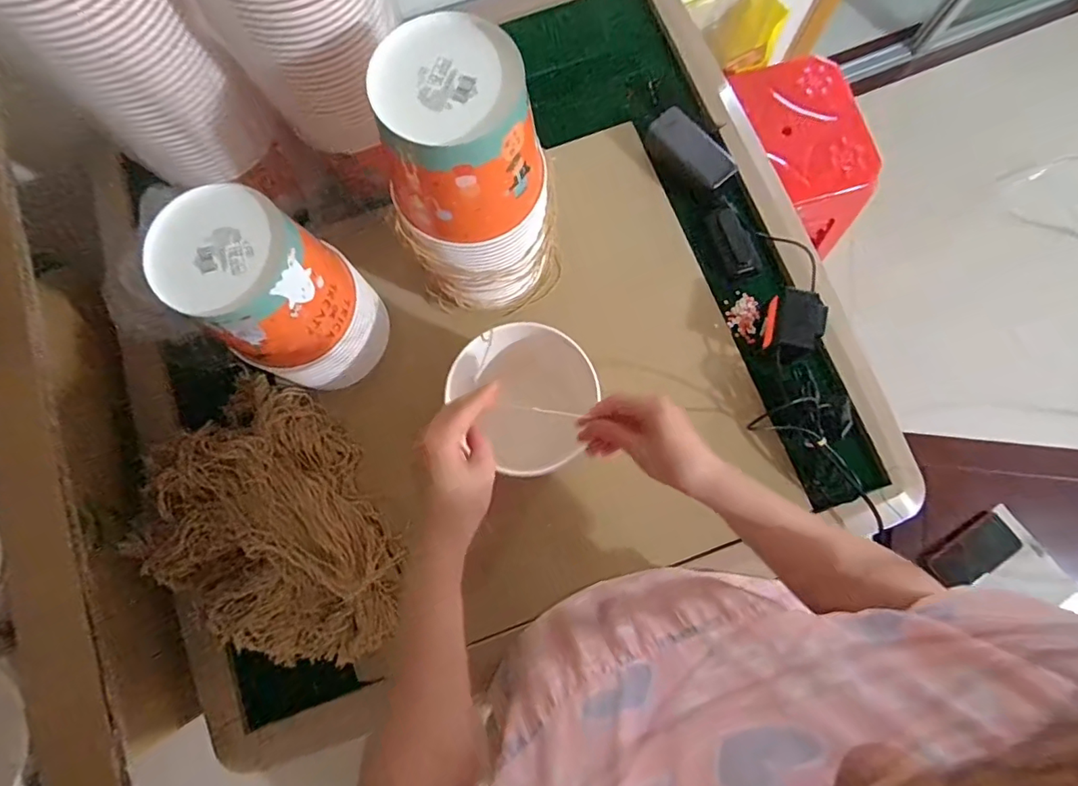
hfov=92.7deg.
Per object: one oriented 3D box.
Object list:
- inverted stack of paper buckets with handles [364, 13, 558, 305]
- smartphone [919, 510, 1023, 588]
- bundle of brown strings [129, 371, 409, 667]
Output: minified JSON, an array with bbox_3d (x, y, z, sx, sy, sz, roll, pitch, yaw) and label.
[{"bbox_3d":[-0.065,-0.217,0.562,0.161,0.295,0.149,-1,78,1],"label":"inverted stack of paper buckets with handles"},{"bbox_3d":[0.810,0.295,0.961,0.147,0.014,0.083,-47,71,20],"label":"smartphone"},{"bbox_3d":[-0.307,0.164,0.610,0.336,0.057,0.261,37,81,8],"label":"bundle of brown strings"}]

